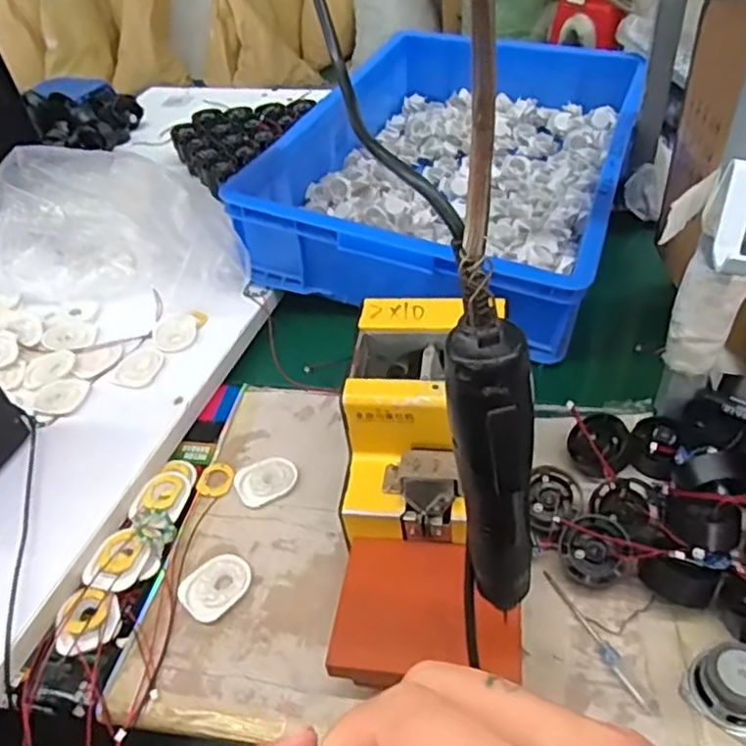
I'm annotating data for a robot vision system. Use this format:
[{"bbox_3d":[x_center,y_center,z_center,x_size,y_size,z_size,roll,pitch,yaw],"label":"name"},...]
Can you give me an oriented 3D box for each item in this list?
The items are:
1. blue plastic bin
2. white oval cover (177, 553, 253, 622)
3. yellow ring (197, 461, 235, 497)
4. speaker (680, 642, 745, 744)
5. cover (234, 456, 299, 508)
[{"bbox_3d":[0.128,-0.312,0.925,0.427,0.129,0.630,12,46,20],"label":"blue plastic bin"},{"bbox_3d":[-0.131,0.178,0.553,0.047,0.004,0.058,31,55,34],"label":"white oval cover"},{"bbox_3d":[-0.151,0.102,0.639,0.033,0.004,0.041,0,43,8],"label":"yellow ring"},{"bbox_3d":[0.243,0.209,0.439,0.057,0.027,0.048,28,53,32],"label":"speaker"},{"bbox_3d":[-0.102,0.101,0.629,0.058,0.004,0.048,-28,46,-20],"label":"cover"}]

